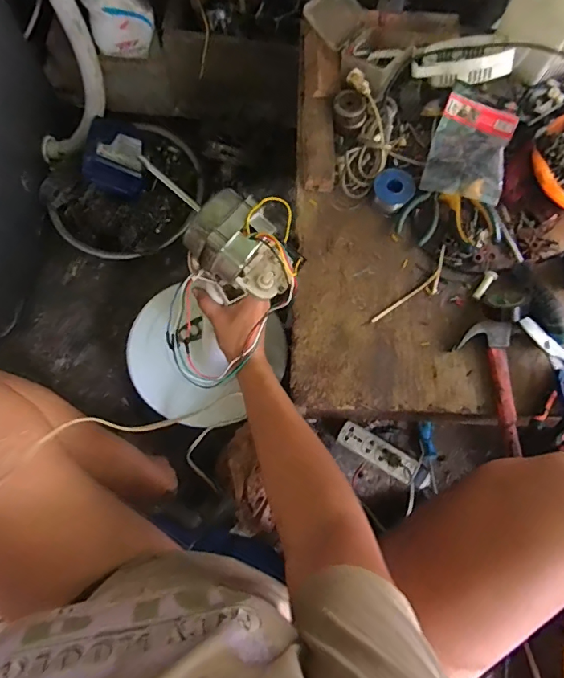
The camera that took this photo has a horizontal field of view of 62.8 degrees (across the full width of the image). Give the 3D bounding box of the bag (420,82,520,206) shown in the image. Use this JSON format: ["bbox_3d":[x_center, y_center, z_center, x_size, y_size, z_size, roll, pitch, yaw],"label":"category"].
[{"bbox_3d":[0.256,-0.260,0.624,0.099,0.024,0.161,18,74,8],"label":"bag"}]

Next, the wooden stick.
[{"bbox_3d":[0.179,-0.063,0.605,0.034,0.007,0.141,44,78,10],"label":"wooden stick"}]

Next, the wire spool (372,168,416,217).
[{"bbox_3d":[0.150,-0.202,0.628,0.050,0.027,0.052,0,75,-1],"label":"wire spool"}]

